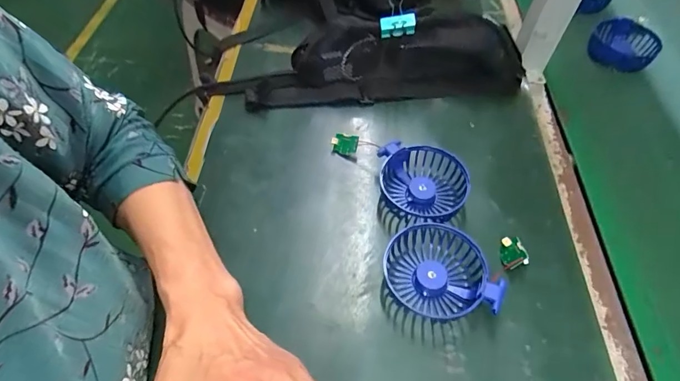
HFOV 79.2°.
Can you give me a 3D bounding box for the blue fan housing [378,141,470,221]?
[{"bbox_3d":[0.084,-0.011,0.433,0.078,0.034,0.099,-36,62,-23],"label":"blue fan housing"}]

